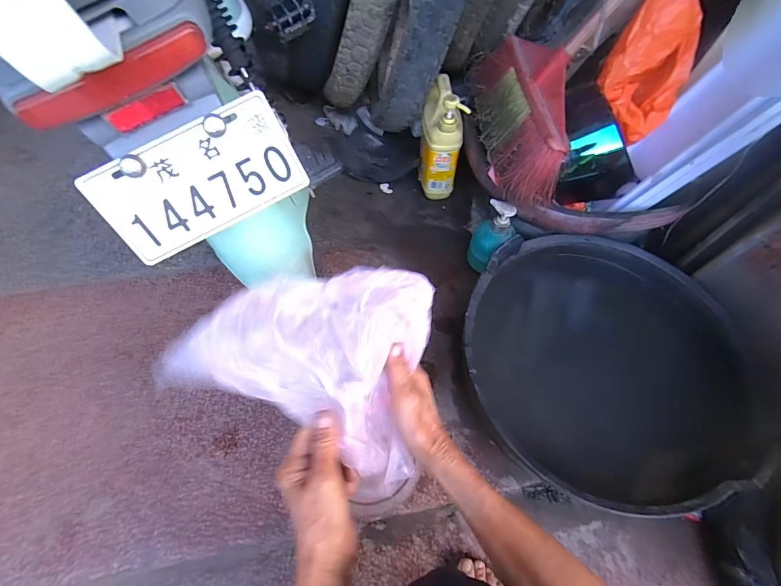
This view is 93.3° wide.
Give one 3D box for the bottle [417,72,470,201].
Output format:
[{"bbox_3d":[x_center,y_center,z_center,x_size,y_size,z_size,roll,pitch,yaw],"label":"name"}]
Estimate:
[{"bbox_3d":[0.102,-0.314,0.768,0.076,0.233,0.124,-1,61,-2],"label":"bottle"}]

